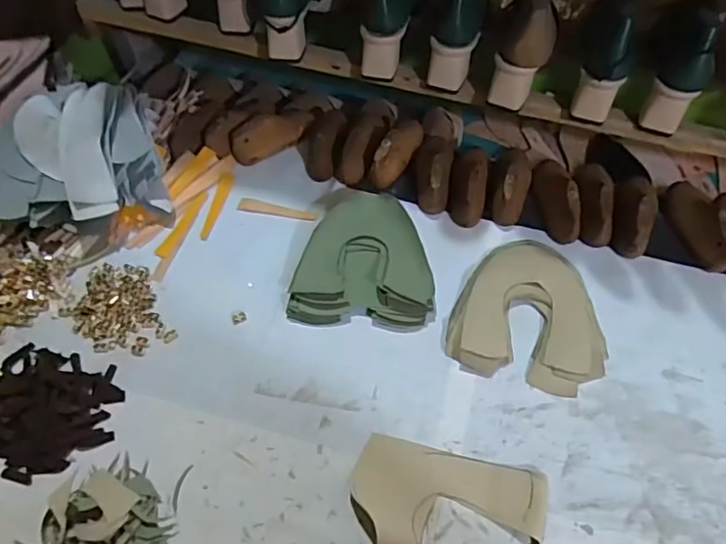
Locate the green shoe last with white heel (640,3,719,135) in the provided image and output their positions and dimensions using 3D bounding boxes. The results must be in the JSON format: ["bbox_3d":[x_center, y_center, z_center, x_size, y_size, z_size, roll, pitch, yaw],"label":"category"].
[{"bbox_3d":[0.364,-0.231,0.652,0.053,0.142,0.060,0,32,1],"label":"green shoe last with white heel"}]

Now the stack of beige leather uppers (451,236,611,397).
[{"bbox_3d":[0.202,0.040,0.672,0.173,0.023,0.196,12,57,9],"label":"stack of beige leather uppers"}]

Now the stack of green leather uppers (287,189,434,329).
[{"bbox_3d":[0.001,-0.023,0.709,0.172,0.037,0.194,1,55,2],"label":"stack of green leather uppers"}]

